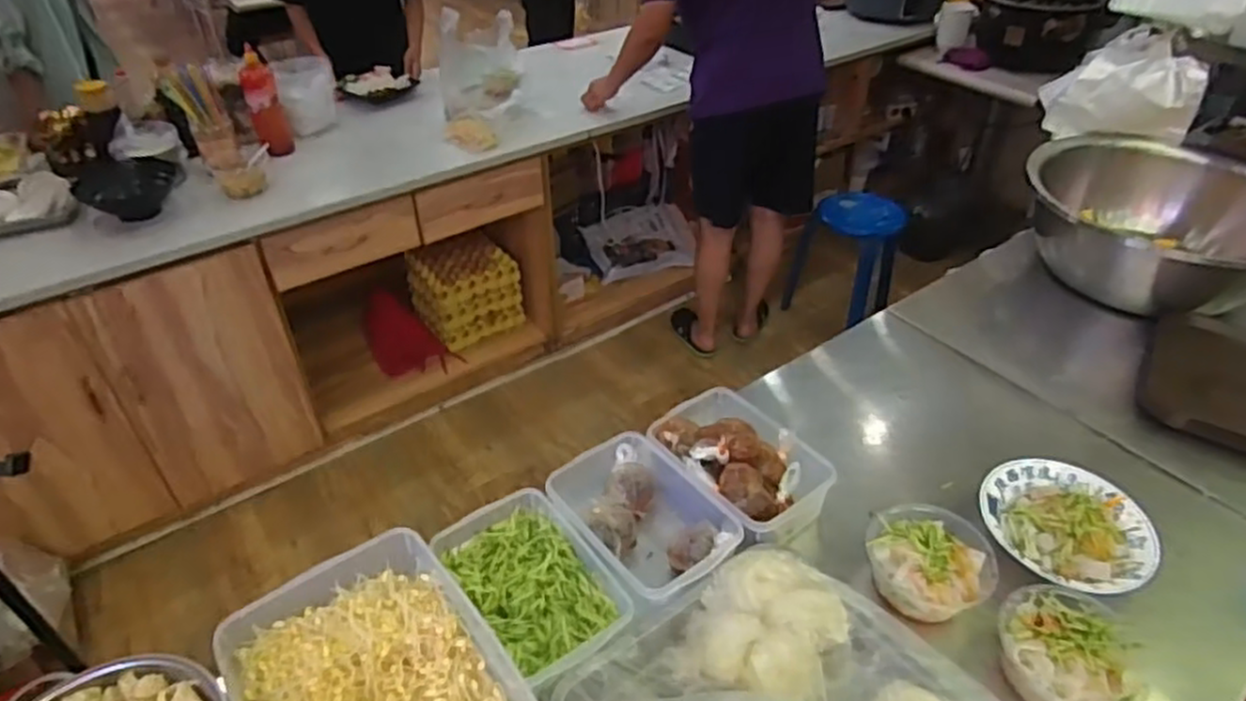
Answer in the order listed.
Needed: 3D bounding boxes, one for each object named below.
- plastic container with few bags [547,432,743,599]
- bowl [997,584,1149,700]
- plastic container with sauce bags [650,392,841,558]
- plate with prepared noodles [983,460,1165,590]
[{"bbox_3d":[0.024,0.216,0.936,0.151,0.082,0.231,-26,45,-27],"label":"plastic container with few bags"},{"bbox_3d":[0.481,0.327,0.805,0.137,0.084,0.131,-1,39,1],"label":"bowl"},{"bbox_3d":[0.151,0.152,0.994,0.160,0.104,0.242,-23,43,-25],"label":"plastic container with sauce bags"},{"bbox_3d":[0.542,0.211,0.919,0.198,0.041,0.171,28,47,32],"label":"plate with prepared noodles"}]

